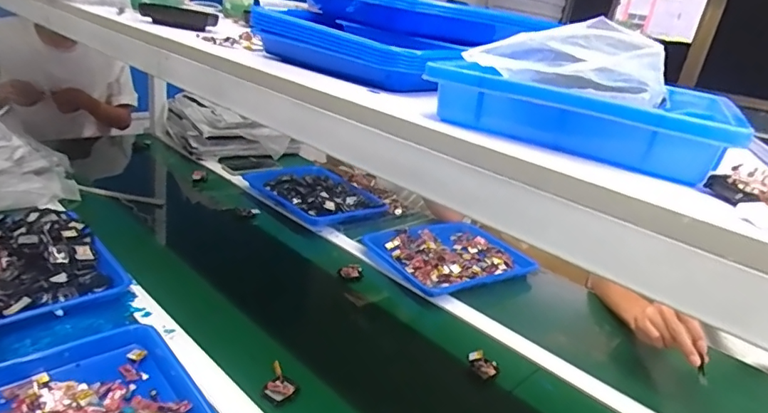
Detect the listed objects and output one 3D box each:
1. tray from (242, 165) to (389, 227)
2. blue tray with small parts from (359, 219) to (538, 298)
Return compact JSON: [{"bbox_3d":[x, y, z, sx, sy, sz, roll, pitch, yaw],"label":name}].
[{"bbox_3d":[-0.188,-0.040,1.314,0.225,0.047,0.364,-11,30,-40],"label":"tray"},{"bbox_3d":[0.148,0.098,1.117,0.315,0.032,0.255,-8,28,-35],"label":"blue tray with small parts"}]

